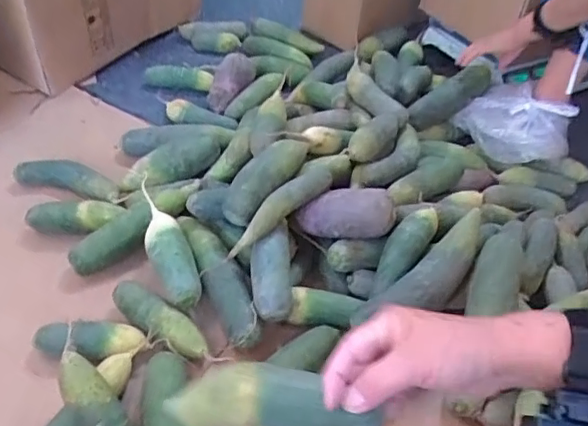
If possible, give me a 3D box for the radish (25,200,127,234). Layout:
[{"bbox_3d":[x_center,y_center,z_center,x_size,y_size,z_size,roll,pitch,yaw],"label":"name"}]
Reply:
[{"bbox_3d":[-0.385,0.007,1.021,0.164,0.065,0.046,0,46,-5],"label":"radish"}]

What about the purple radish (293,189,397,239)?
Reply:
[{"bbox_3d":[0.079,-0.004,0.947,0.167,0.069,0.067,-6,41,23],"label":"purple radish"}]

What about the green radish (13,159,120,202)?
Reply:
[{"bbox_3d":[-0.418,-0.059,1.087,0.220,0.055,0.062,19,47,12],"label":"green radish"}]

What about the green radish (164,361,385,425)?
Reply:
[{"bbox_3d":[-0.029,0.142,0.431,0.169,0.047,0.048,-3,40,27],"label":"green radish"}]

